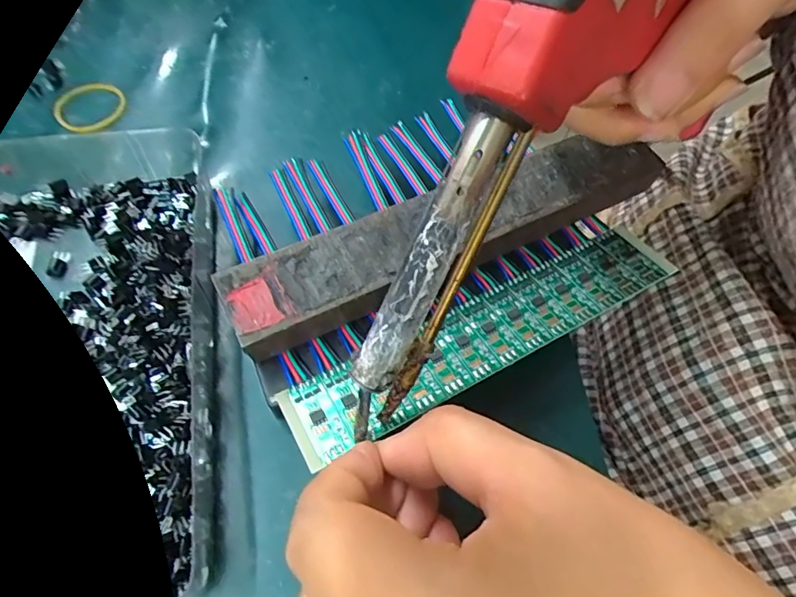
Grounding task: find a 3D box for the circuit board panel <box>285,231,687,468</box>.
[{"bbox_3d":[0.035,0.012,0.196,0.161,0.006,0.032,-25,66,-16],"label":"circuit board panel"}]

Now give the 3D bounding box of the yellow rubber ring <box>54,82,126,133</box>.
[{"bbox_3d":[-0.158,-0.099,0.261,0.034,0.004,0.033,2,61,-3],"label":"yellow rubber ring"}]

